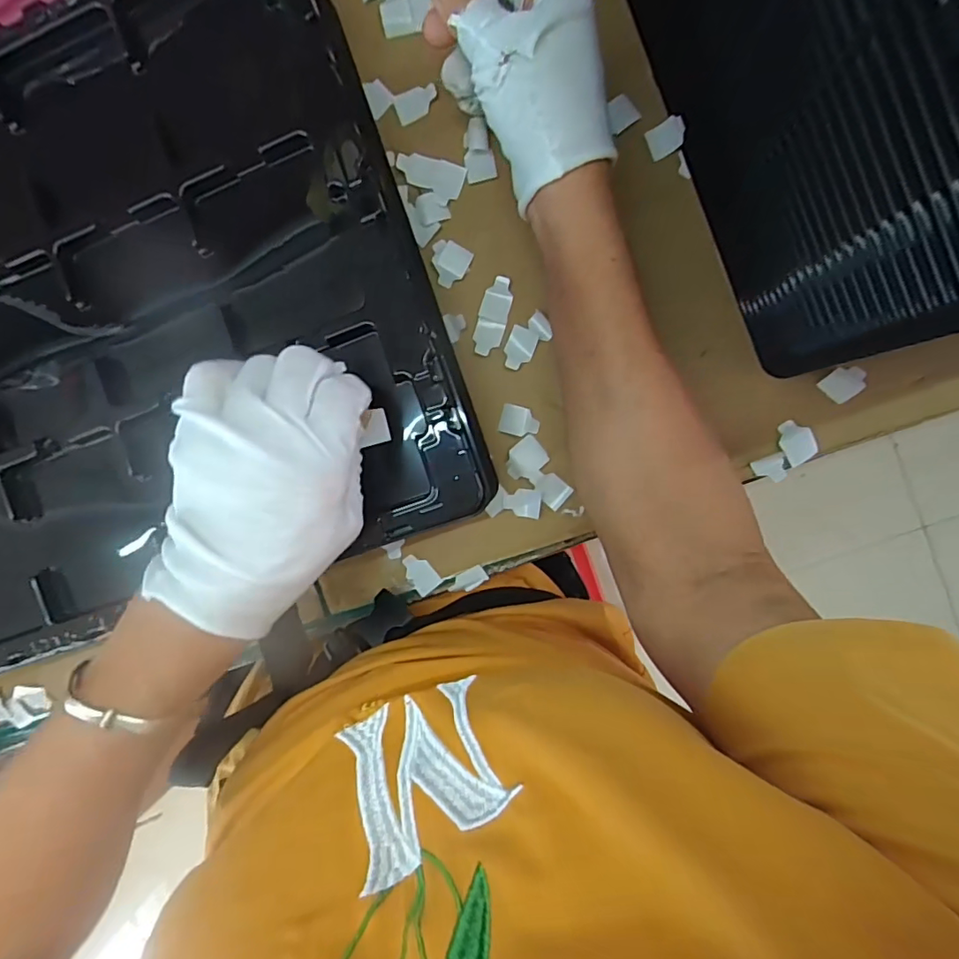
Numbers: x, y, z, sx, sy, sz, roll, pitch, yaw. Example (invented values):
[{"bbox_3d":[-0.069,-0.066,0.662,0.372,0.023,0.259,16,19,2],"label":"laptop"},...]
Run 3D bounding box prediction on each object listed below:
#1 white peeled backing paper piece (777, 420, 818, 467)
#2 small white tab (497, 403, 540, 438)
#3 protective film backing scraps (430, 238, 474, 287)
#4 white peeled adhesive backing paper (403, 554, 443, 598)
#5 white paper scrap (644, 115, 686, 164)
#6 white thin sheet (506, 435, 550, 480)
[{"bbox_3d":[0.178,-0.022,0.301,0.016,0.008,0.023,-31,91,8],"label":"white peeled backing paper piece"},{"bbox_3d":[0.025,-0.036,0.330,0.024,0.004,0.018,15,96,5],"label":"small white tab"},{"bbox_3d":[-0.019,-0.131,0.325,0.024,0.004,0.025,24,97,4],"label":"protective film backing scraps"},{"bbox_3d":[-0.039,0.061,0.346,0.018,0.004,0.027,-40,90,8],"label":"white peeled adhesive backing paper"},{"bbox_3d":[0.104,-0.190,0.297,0.020,0.004,0.017,-20,98,35],"label":"white paper scrap"},{"bbox_3d":[0.029,-0.012,0.332,0.026,0.004,0.021,-41,89,8],"label":"white thin sheet"}]

